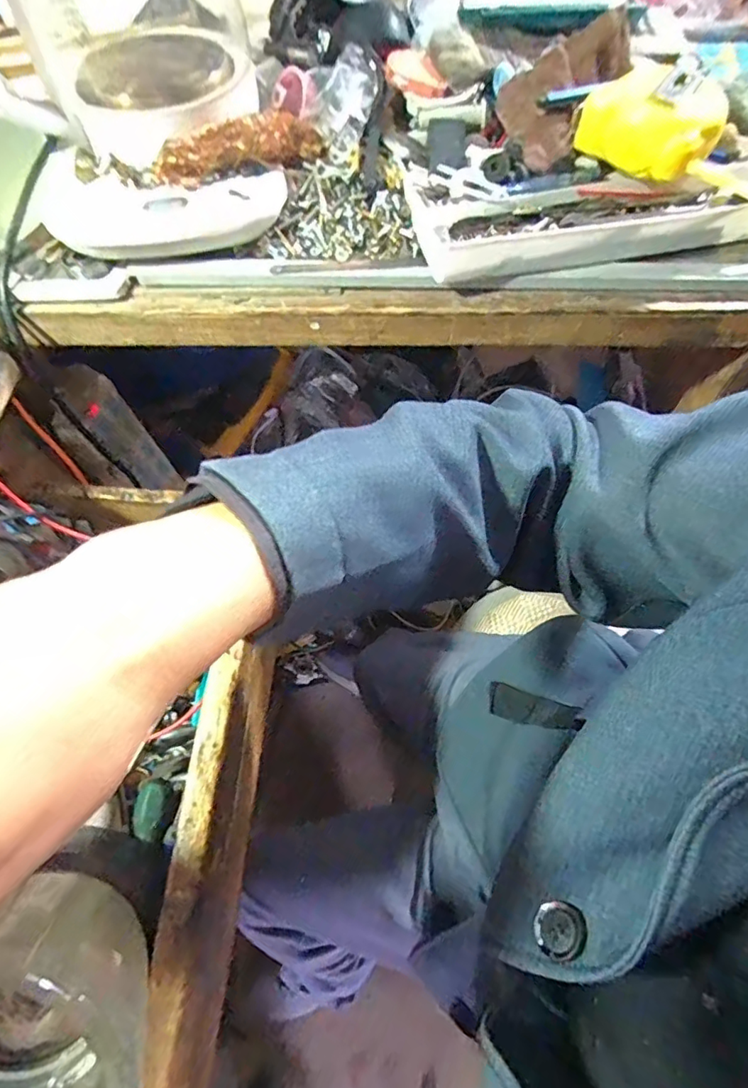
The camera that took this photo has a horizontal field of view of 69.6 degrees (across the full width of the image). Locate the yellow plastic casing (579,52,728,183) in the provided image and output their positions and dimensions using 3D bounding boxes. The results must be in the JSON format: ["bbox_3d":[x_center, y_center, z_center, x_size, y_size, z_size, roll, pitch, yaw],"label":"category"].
[{"bbox_3d":[0.184,-0.283,0.358,0.089,0.038,0.050,27,67,14],"label":"yellow plastic casing"}]

